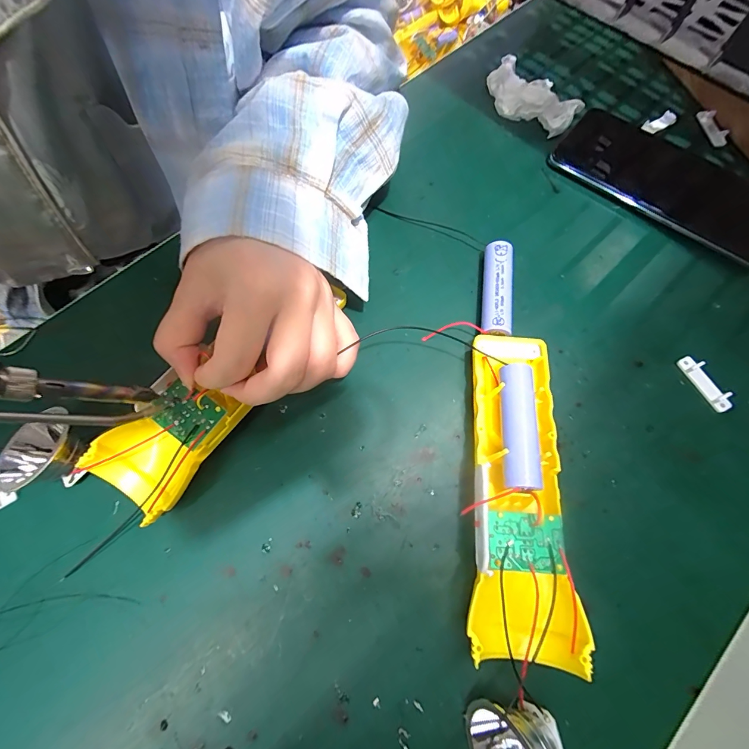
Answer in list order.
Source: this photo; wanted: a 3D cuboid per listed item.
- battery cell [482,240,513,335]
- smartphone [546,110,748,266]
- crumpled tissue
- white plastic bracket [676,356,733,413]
[{"bbox_3d":[0.078,-0.053,0.240,0.017,0.020,0.066,7,71,2],"label":"battery cell"},{"bbox_3d":[0.219,-0.145,0.278,0.161,0.010,0.077,37,74,11],"label":"smartphone"},{"bbox_3d":[0.121,-0.221,0.292,0.076,0.033,0.045,39,74,12],"label":"crumpled tissue"},{"bbox_3d":[0.203,0.005,0.227,0.009,0.007,0.037,-25,73,-10],"label":"white plastic bracket"}]

